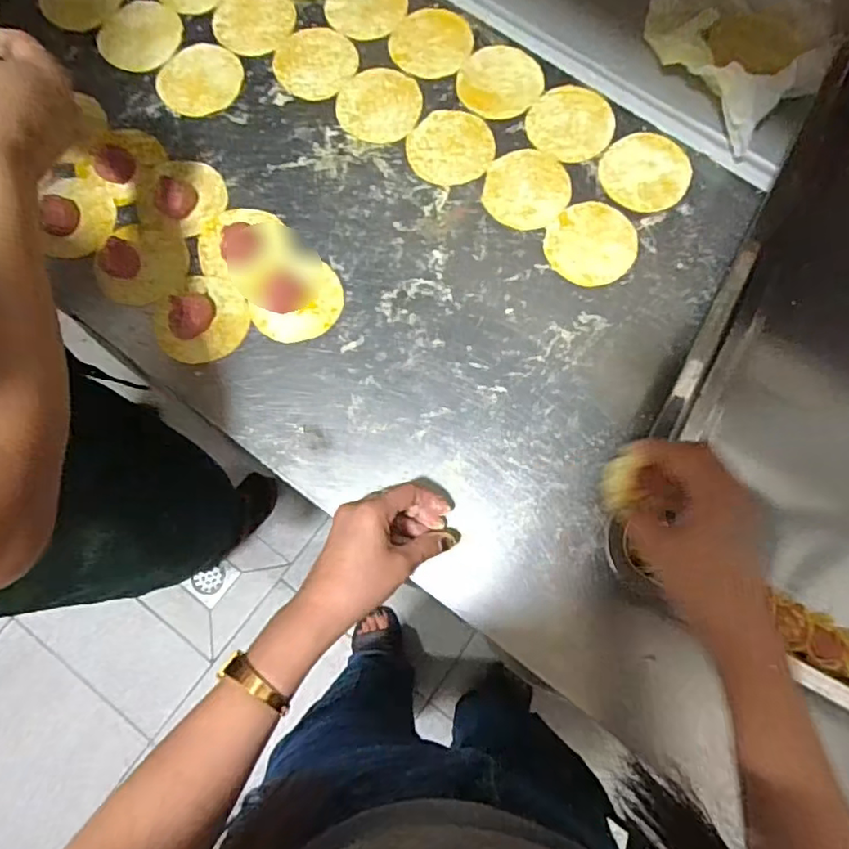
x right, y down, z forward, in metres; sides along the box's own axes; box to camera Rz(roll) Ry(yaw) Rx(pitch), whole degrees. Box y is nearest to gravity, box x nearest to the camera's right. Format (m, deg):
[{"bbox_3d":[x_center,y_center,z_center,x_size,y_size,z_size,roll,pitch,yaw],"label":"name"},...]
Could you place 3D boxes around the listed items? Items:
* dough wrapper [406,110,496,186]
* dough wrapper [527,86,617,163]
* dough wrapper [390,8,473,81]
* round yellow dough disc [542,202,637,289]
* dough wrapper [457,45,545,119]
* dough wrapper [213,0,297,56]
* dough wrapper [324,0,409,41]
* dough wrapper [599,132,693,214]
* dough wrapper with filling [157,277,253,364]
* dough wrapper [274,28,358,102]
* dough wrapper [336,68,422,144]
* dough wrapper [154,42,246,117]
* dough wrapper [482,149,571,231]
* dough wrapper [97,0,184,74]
[{"bbox_3d":[0.025,-0.270,0.583,0.082,0.004,0.078,0,76,-1],"label":"dough wrapper"},{"bbox_3d":[0.143,-0.296,0.587,0.081,0.004,0.083,0,76,-1],"label":"dough wrapper"},{"bbox_3d":[0.007,-0.387,0.607,0.077,0.004,0.082,0,76,-1],"label":"dough wrapper"},{"bbox_3d":[0.155,-0.169,0.559,0.082,0.004,0.085,-1,75,3],"label":"round yellow dough disc"},{"bbox_3d":[0.074,-0.343,0.598,0.082,0.004,0.079,0,76,-1],"label":"dough wrapper"},{"bbox_3d":[-0.175,-0.415,0.616,0.080,0.006,0.089,4,76,0],"label":"dough wrapper"},{"bbox_3d":[-0.061,-0.436,0.623,0.082,0.004,0.085,0,76,-1],"label":"dough wrapper"},{"bbox_3d":[0.210,-0.242,0.574,0.081,0.004,0.083,-1,75,5],"label":"dough wrapper"},{"bbox_3d":[-0.196,-0.093,0.529,0.070,0.015,0.079,39,79,8],"label":"dough wrapper with filling"},{"bbox_3d":[-0.110,-0.364,0.603,0.080,0.004,0.081,0,76,-1],"label":"dough wrapper"},{"bbox_3d":[-0.045,-0.317,0.592,0.080,0.004,0.083,0,76,-1],"label":"dough wrapper"},{"bbox_3d":[-0.223,-0.341,0.594,0.077,0.004,0.081,1,78,-3],"label":"dough wrapper"},{"bbox_3d":[0.097,-0.225,0.570,0.083,0.004,0.078,0,76,-1],"label":"dough wrapper"},{"bbox_3d":[-0.284,-0.392,0.604,0.082,0.009,0.082,0,76,-1],"label":"dough wrapper"}]

